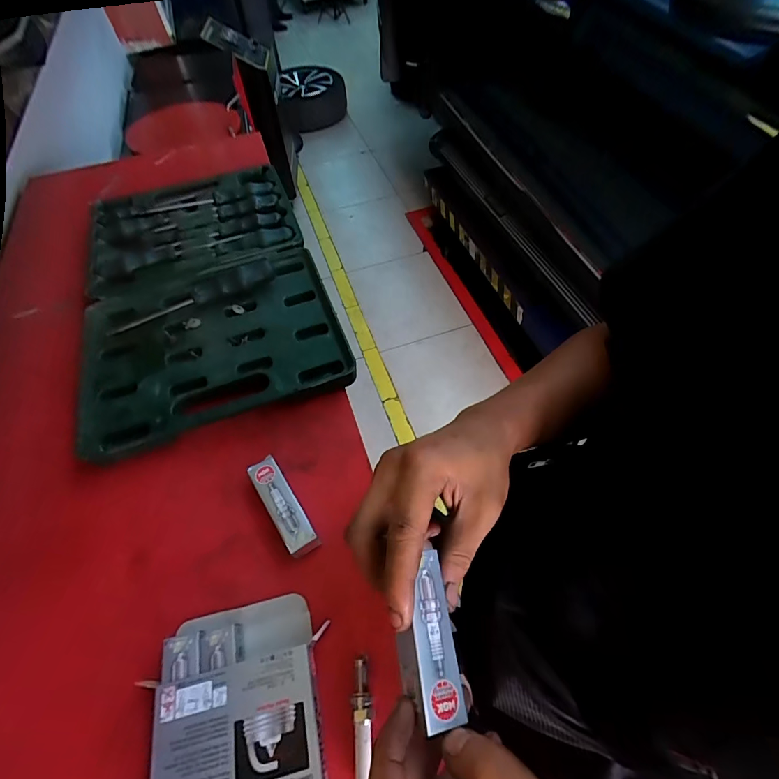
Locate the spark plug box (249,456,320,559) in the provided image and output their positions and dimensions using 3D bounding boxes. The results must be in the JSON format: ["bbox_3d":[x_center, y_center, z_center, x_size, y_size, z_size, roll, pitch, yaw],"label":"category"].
[{"bbox_3d":[-0.092,0.099,0.348,0.025,0.020,0.089,-31,60,-16],"label":"spark plug box"}]

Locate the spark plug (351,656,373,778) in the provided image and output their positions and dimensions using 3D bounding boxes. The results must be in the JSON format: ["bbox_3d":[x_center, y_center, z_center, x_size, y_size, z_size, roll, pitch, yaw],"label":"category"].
[{"bbox_3d":[-0.018,0.222,0.272,0.012,0.016,0.068,-5,57,0],"label":"spark plug"}]

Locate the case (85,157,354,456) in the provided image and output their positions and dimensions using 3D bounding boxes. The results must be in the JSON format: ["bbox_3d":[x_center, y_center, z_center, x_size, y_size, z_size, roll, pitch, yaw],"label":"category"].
[{"bbox_3d":[-0.229,-0.137,0.483,0.265,0.032,0.413,-18,62,-8],"label":"case"}]

